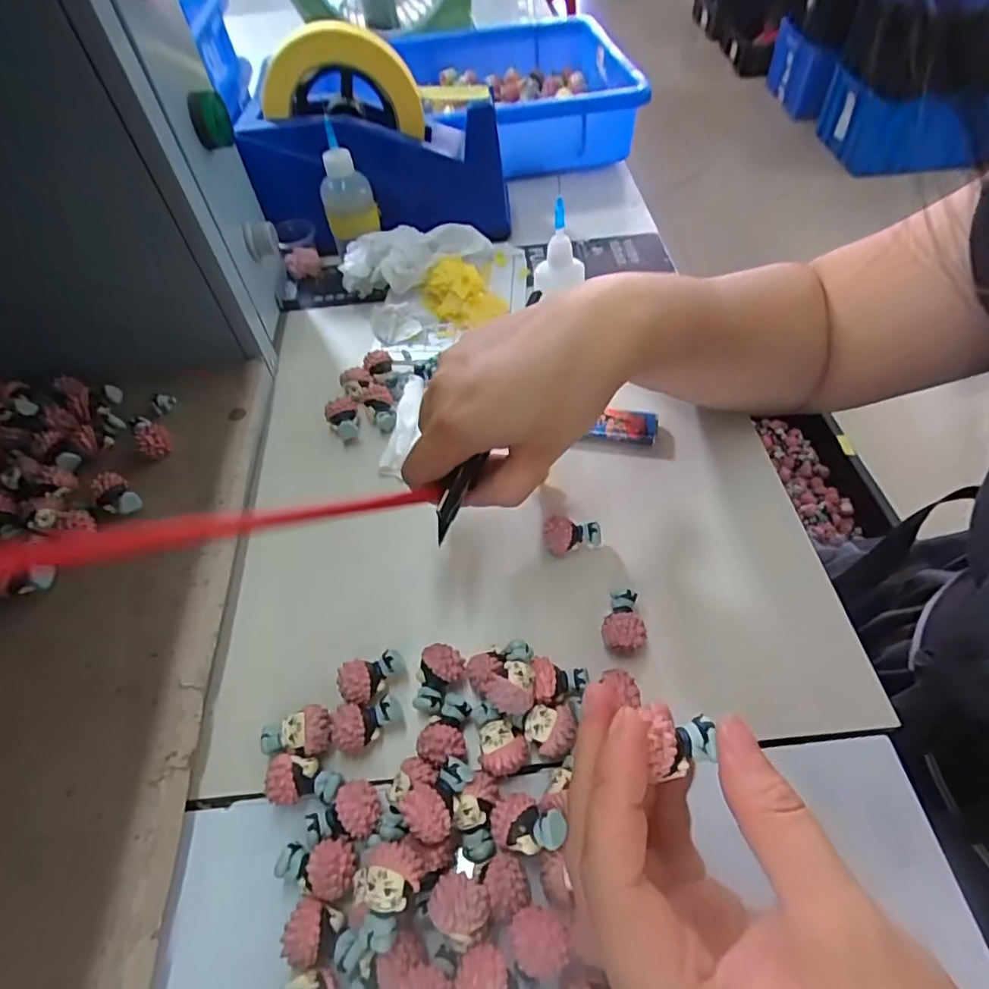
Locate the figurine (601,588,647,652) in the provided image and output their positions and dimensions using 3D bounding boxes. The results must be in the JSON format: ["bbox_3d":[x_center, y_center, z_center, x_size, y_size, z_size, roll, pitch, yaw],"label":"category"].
[{"bbox_3d":[0.060,0.061,0.264,0.019,0.020,0.029,12,56,12],"label":"figurine"}]

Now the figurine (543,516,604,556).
[{"bbox_3d":[0.039,0.020,0.292,0.029,0.015,0.014,-9,54,-2],"label":"figurine"}]

